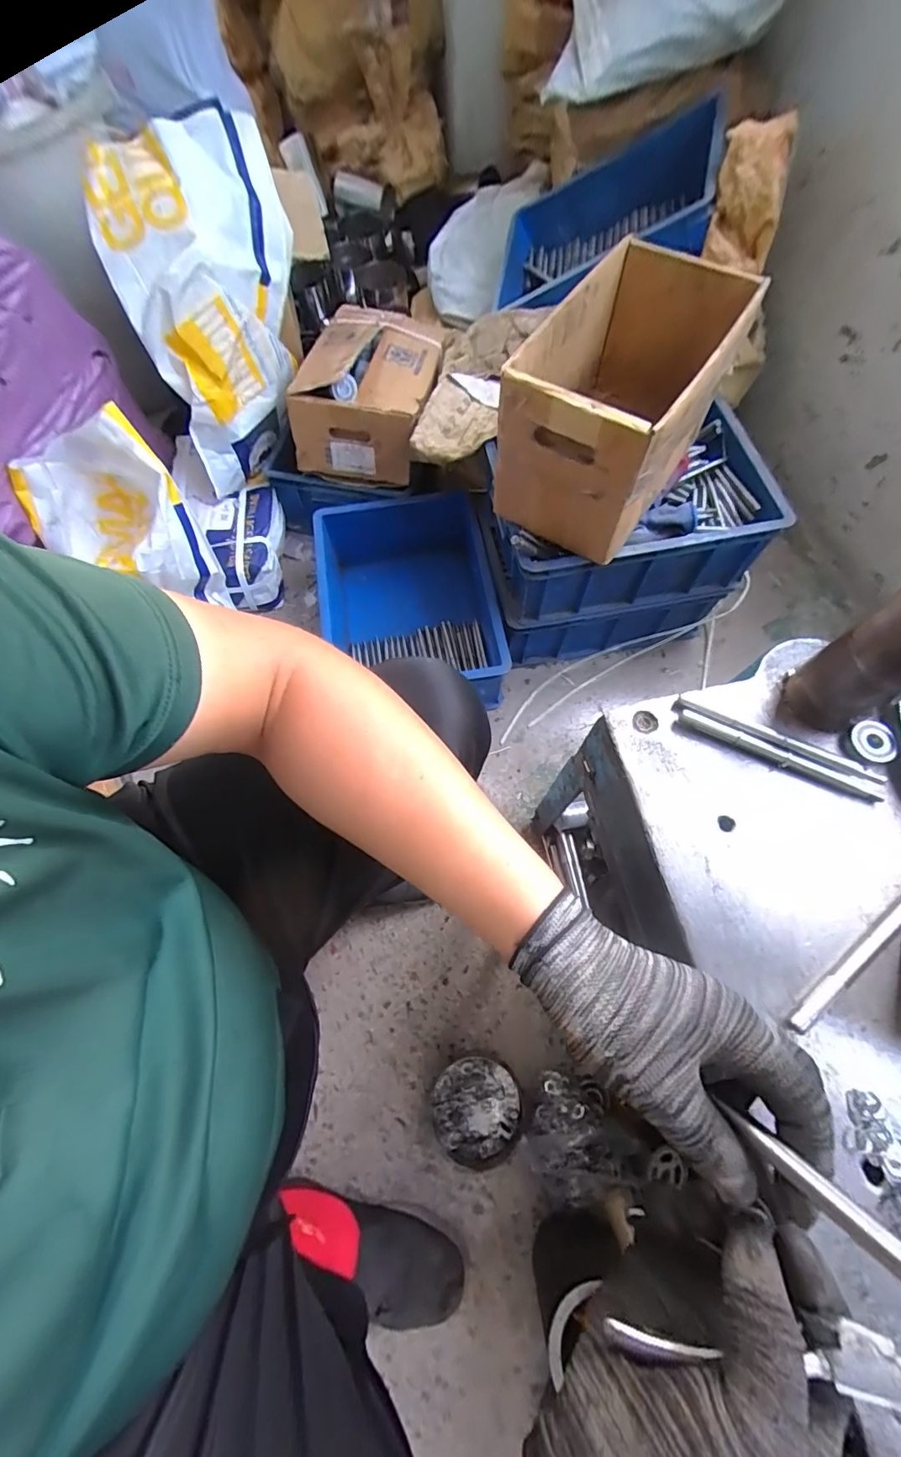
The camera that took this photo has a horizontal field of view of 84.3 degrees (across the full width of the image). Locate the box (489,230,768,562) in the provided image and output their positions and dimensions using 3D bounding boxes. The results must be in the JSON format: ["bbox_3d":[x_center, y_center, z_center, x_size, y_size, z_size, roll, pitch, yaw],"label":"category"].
[{"bbox_3d":[0.218,-0.421,0.656,0.196,0.200,0.309,33,72,13],"label":"box"}]

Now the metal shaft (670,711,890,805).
[{"bbox_3d":[0.269,0.022,0.408,0.161,0.011,0.013,23,71,10],"label":"metal shaft"}]

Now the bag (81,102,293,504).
[{"bbox_3d":[-0.391,-0.714,0.863,0.274,0.364,0.353,-13,69,-4],"label":"bag"}]

